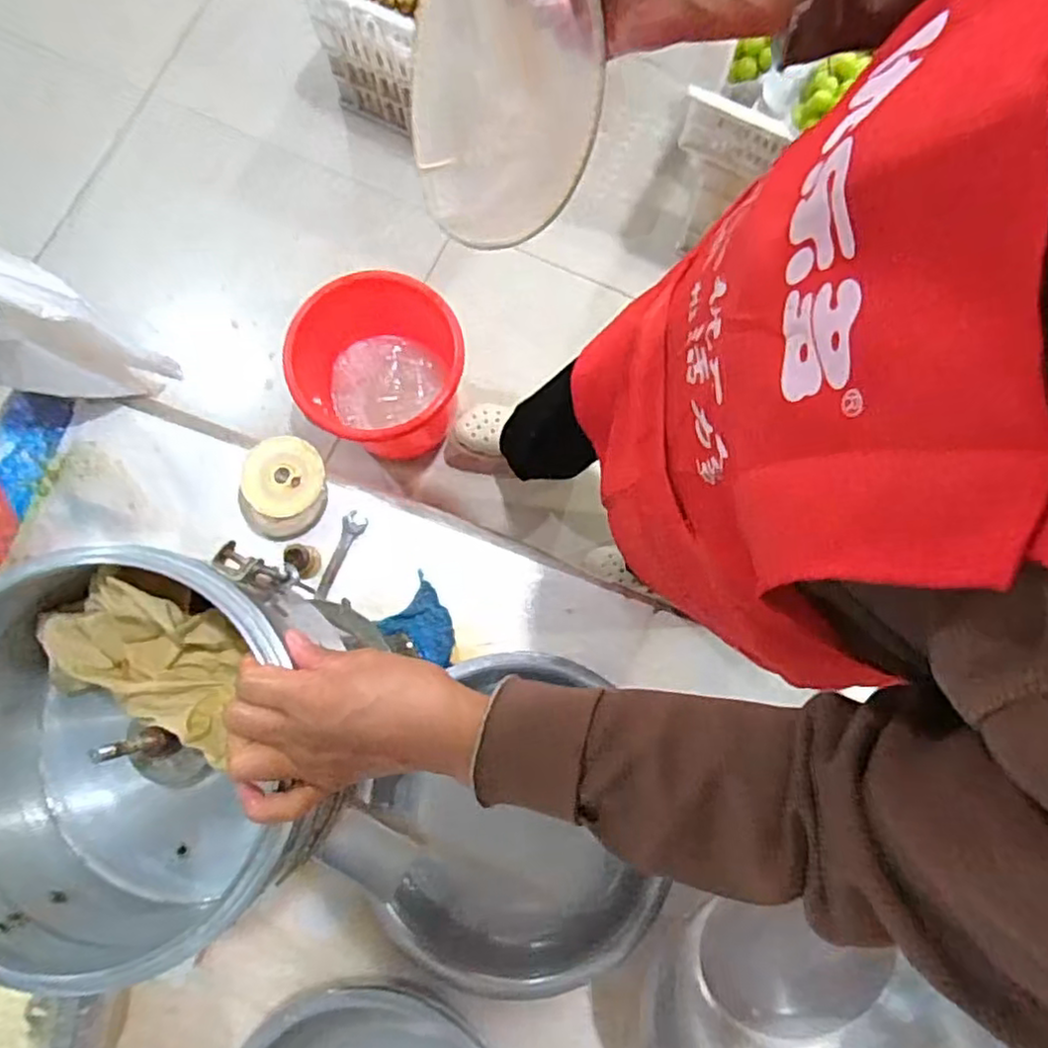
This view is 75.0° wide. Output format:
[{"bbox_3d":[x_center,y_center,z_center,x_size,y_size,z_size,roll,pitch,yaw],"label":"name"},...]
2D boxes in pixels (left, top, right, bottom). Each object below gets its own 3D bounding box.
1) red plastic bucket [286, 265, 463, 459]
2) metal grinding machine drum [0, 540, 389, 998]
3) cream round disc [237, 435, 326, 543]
[{"bbox_3d":[-0.251,-0.262,1.238,0.287,0.241,0.275,0,79,1],"label":"red plastic bucket"},{"bbox_3d":[-0.248,0.150,0.452,0.233,0.149,0.227,-6,79,0],"label":"metal grinding machine drum"},{"bbox_3d":[-0.291,-0.044,0.825,0.106,0.033,0.125,-14,79,-2],"label":"cream round disc"}]

